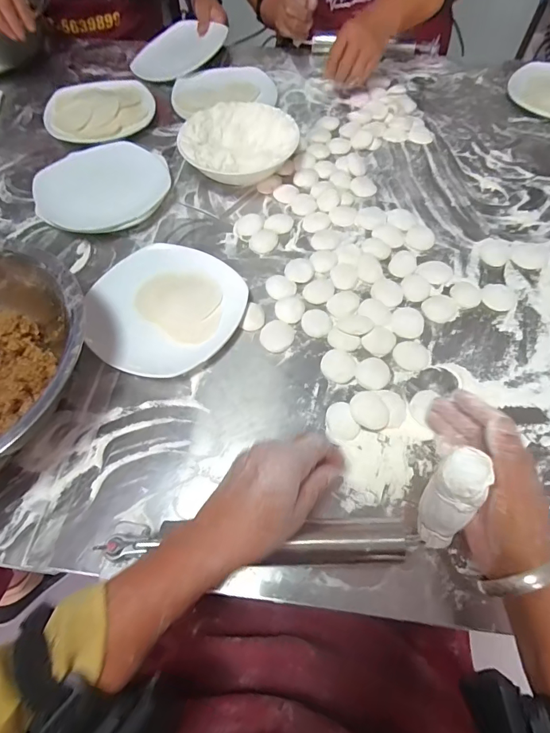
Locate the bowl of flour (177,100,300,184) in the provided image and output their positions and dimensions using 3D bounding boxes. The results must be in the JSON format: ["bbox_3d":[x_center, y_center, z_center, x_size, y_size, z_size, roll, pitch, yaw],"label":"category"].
[{"bbox_3d":[-0.052,-0.330,0.615,0.164,0.057,0.143,-6,60,-3],"label":"bowl of flour"}]

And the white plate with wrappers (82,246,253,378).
[{"bbox_3d":[-0.128,-0.067,0.482,0.166,0.030,0.166,0,60,0],"label":"white plate with wrappers"}]

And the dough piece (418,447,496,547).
[{"bbox_3d":[0.125,0.101,0.302,0.032,0.087,0.020,13,33,8],"label":"dough piece"}]

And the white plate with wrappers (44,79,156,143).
[{"bbox_3d":[-0.290,-0.428,0.688,0.170,0.030,0.144,-14,61,-7],"label":"white plate with wrappers"}]

